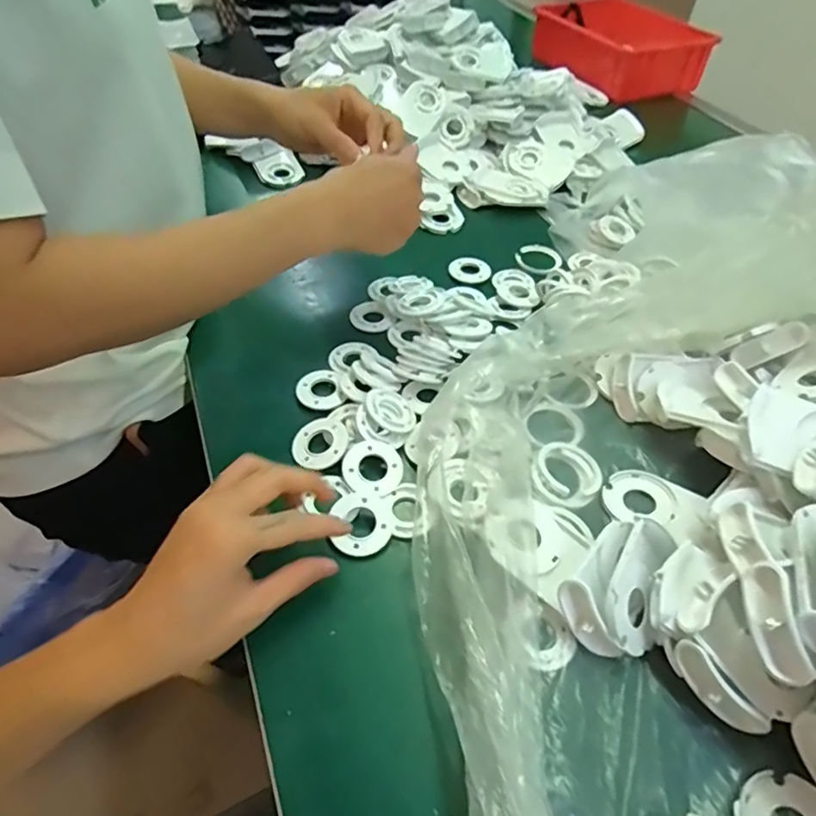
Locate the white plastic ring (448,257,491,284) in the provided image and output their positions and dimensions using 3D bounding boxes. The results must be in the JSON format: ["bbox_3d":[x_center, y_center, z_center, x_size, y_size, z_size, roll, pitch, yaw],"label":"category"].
[{"bbox_3d":[0.067,-0.148,0.608,0.040,0.004,0.038,0,61,-1],"label":"white plastic ring"}]

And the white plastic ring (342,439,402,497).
[{"bbox_3d":[-0.026,0.043,0.425,0.042,0.012,0.044,2,48,-2],"label":"white plastic ring"}]

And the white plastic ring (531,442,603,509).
[{"bbox_3d":[0.119,0.050,0.426,0.049,0.011,0.058,29,53,22],"label":"white plastic ring"}]

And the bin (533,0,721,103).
[{"bbox_3d":[0.377,-0.660,1.031,0.206,0.097,0.284,-17,51,-18],"label":"bin"}]

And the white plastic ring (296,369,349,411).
[{"bbox_3d":[-0.074,-0.015,0.476,0.038,0.006,0.041,2,48,-2],"label":"white plastic ring"}]

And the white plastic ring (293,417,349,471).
[{"bbox_3d":[-0.066,0.025,0.431,0.041,0.005,0.044,1,48,-3],"label":"white plastic ring"}]

